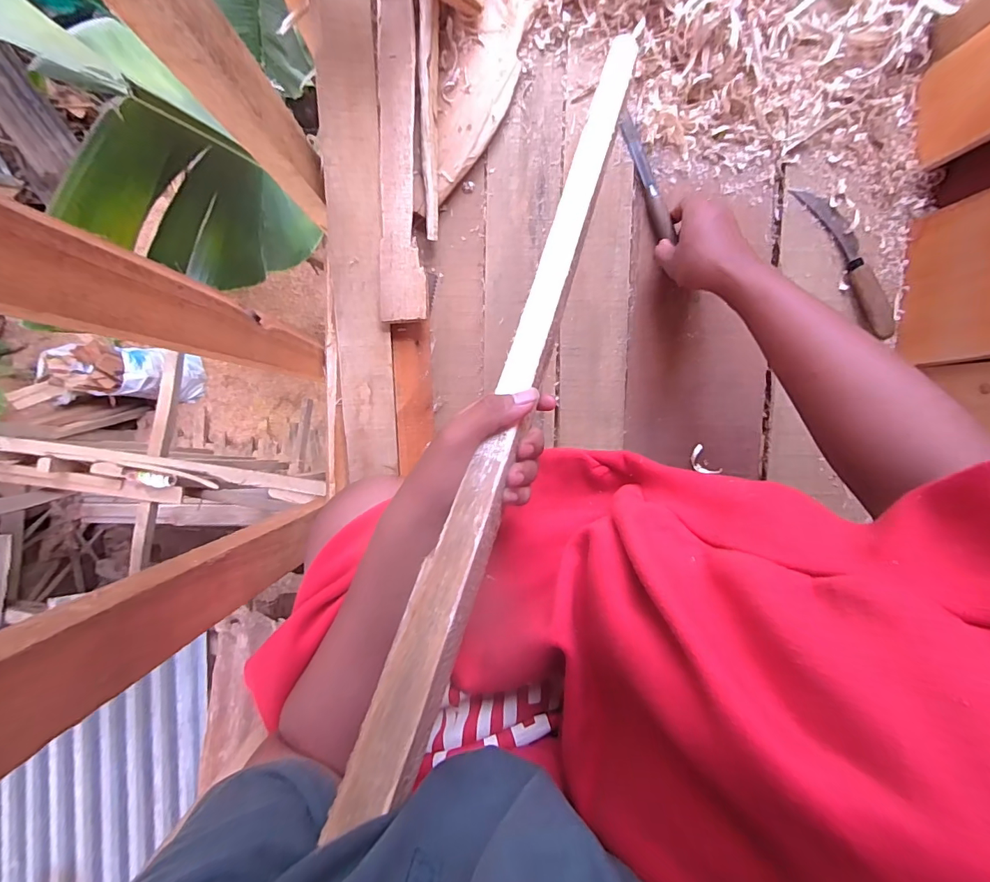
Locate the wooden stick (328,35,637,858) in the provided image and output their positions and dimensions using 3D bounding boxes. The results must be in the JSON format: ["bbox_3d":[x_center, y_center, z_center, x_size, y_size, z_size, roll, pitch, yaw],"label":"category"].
[{"bbox_3d":[0.027,-0.082,0.345,0.037,0.028,0.652,19,71,-1],"label":"wooden stick"}]

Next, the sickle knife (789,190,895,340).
[{"bbox_3d":[0.427,-0.218,0.530,0.041,0.020,0.199,-26,93,1],"label":"sickle knife"}]

